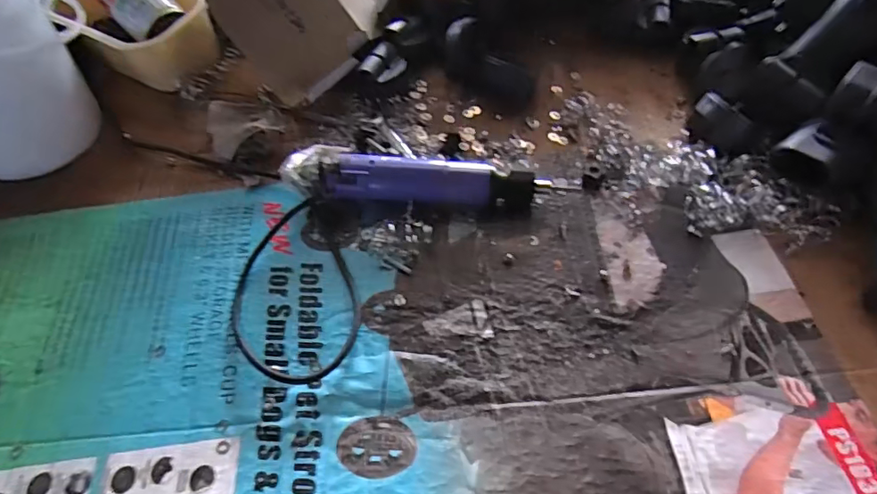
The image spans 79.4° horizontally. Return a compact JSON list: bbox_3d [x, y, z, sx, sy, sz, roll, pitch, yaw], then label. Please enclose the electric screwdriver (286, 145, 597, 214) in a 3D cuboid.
[{"bbox_3d":[0.007,-0.067,0.510,0.297,0.050,0.045,-1,54,2],"label":"electric screwdriver"}]

